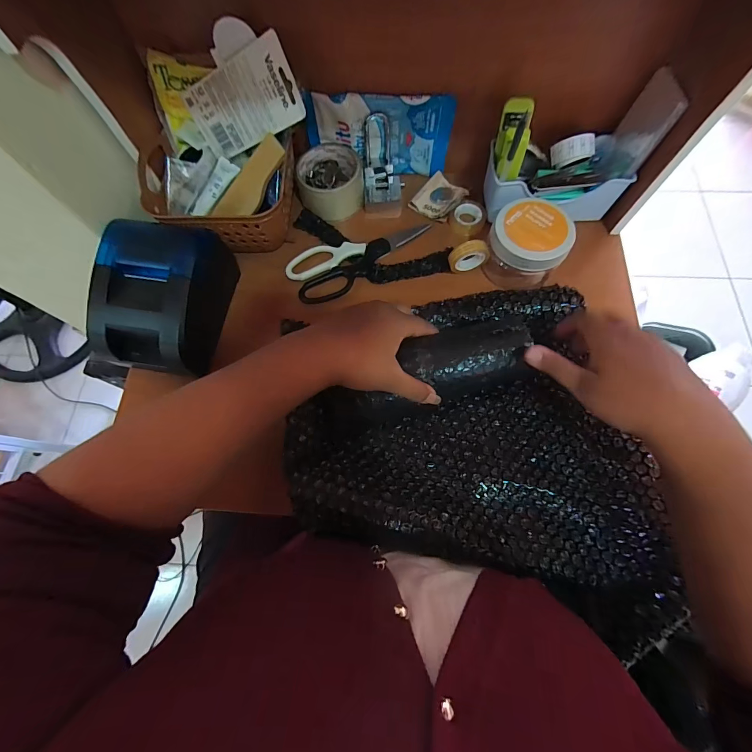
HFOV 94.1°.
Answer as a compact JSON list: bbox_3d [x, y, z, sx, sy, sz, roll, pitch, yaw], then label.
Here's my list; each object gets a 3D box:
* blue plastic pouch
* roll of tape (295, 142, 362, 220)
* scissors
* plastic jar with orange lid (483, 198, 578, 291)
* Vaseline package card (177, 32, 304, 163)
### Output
[{"bbox_3d":[0.004,-0.307,0.449,0.178,0.099,0.017,3,71,3],"label":"blue plastic pouch"},{"bbox_3d":[-0.060,-0.259,0.467,0.083,0.045,0.086,-1,71,2],"label":"roll of tape"},{"bbox_3d":[-0.018,-0.152,0.448,0.185,0.007,0.076,-22,72,-6],"label":"scissors"},{"bbox_3d":[0.176,-0.151,0.416,0.090,0.064,0.087,33,75,12],"label":"plastic jar with orange lid"},{"bbox_3d":[-0.147,-0.301,0.389,0.139,0.073,0.005,-6,41,27],"label":"Vaseline package card"}]

